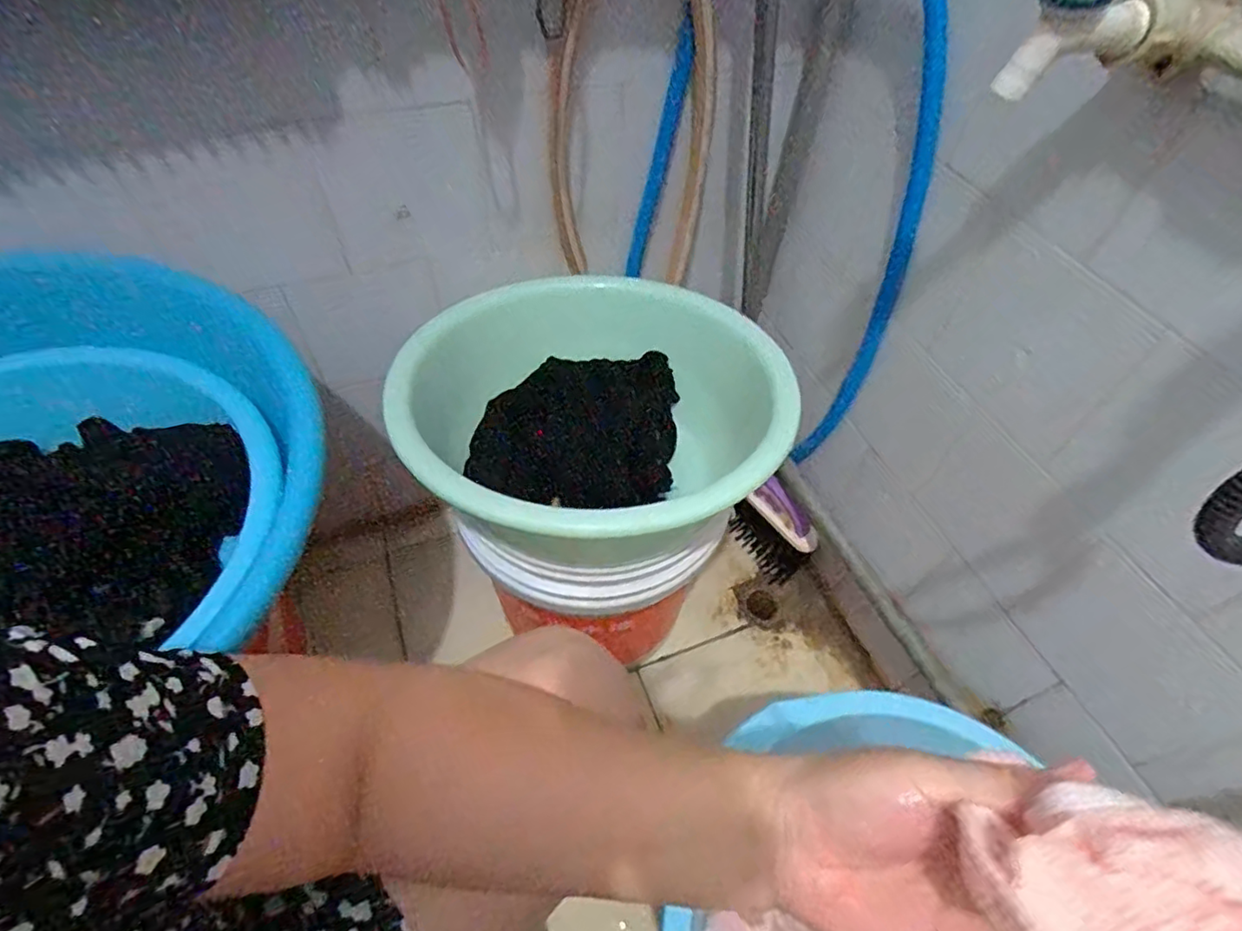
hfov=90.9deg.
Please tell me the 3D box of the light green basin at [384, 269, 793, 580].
[{"bbox_3d":[-0.027,-0.045,0.603,0.334,0.156,0.348,-14,55,-13],"label":"light green basin"}]

